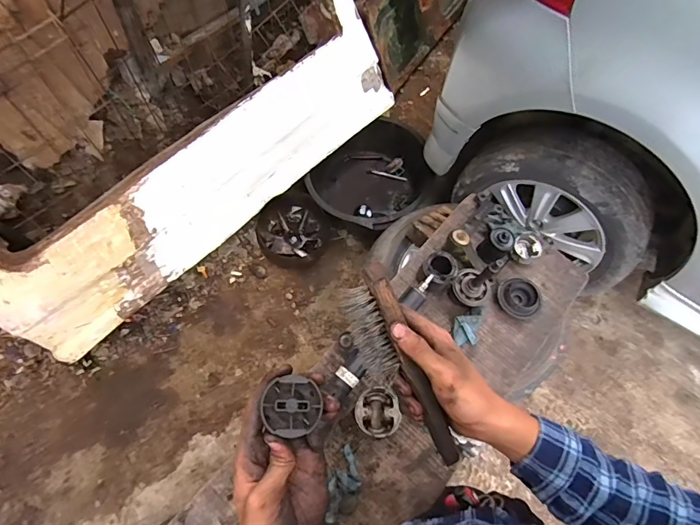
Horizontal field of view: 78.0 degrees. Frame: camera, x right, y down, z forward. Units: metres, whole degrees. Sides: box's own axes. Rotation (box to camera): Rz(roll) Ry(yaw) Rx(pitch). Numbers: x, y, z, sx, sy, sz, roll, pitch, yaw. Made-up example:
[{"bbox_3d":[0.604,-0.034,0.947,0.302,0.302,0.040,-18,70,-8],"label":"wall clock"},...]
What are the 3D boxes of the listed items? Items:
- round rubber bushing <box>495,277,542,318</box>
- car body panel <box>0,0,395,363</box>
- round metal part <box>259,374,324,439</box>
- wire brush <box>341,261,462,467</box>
[{"bbox_3d":[0.383,0.080,0.969,0.099,0.050,0.094,1,63,-2],"label":"round rubber bushing"},{"bbox_3d":[-0.408,-0.288,1.297,1.387,0.447,0.130,-42,46,-20],"label":"car body panel"},{"bbox_3d":[-0.044,0.112,0.336,0.041,0.014,0.040,-29,68,-16],"label":"round metal part"},{"bbox_3d":[0.047,0.100,0.386,0.047,0.029,0.198,-29,98,-16],"label":"wire brush"}]

